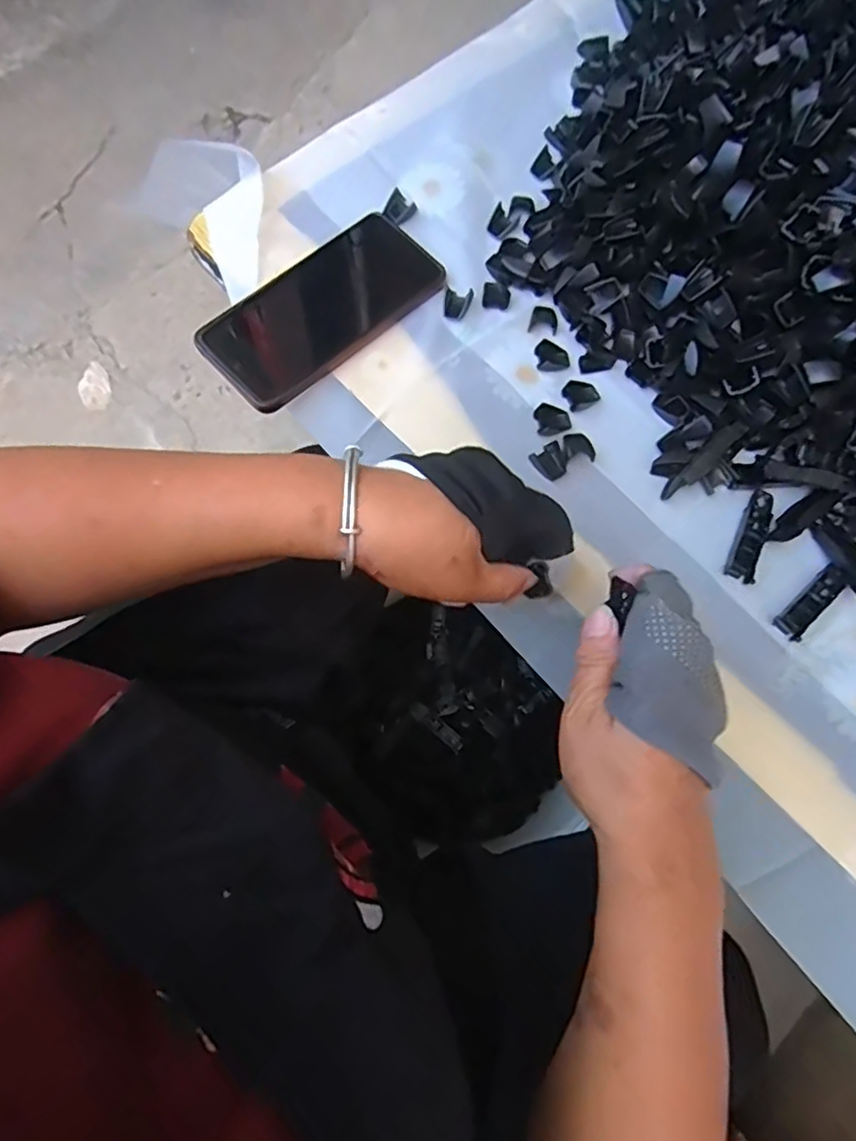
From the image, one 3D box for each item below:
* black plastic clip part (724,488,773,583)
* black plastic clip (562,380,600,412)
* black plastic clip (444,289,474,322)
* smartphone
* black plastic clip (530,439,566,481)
[{"bbox_3d":[0.203,-0.023,0.403,0.018,0.004,0.065,24,74,3],"label":"black plastic clip part"},{"bbox_3d":[0.103,-0.119,0.432,0.023,0.004,0.020,-25,78,-10],"label":"black plastic clip"},{"bbox_3d":[0.021,-0.186,0.449,0.018,0.006,0.021,11,74,-1],"label":"black plastic clip"},{"bbox_3d":[-0.071,-0.183,0.443,0.169,0.010,0.081,-41,81,-13],"label":"smartphone"},{"bbox_3d":[0.081,-0.071,0.419,0.022,0.004,0.022,-34,80,-12],"label":"black plastic clip"}]

